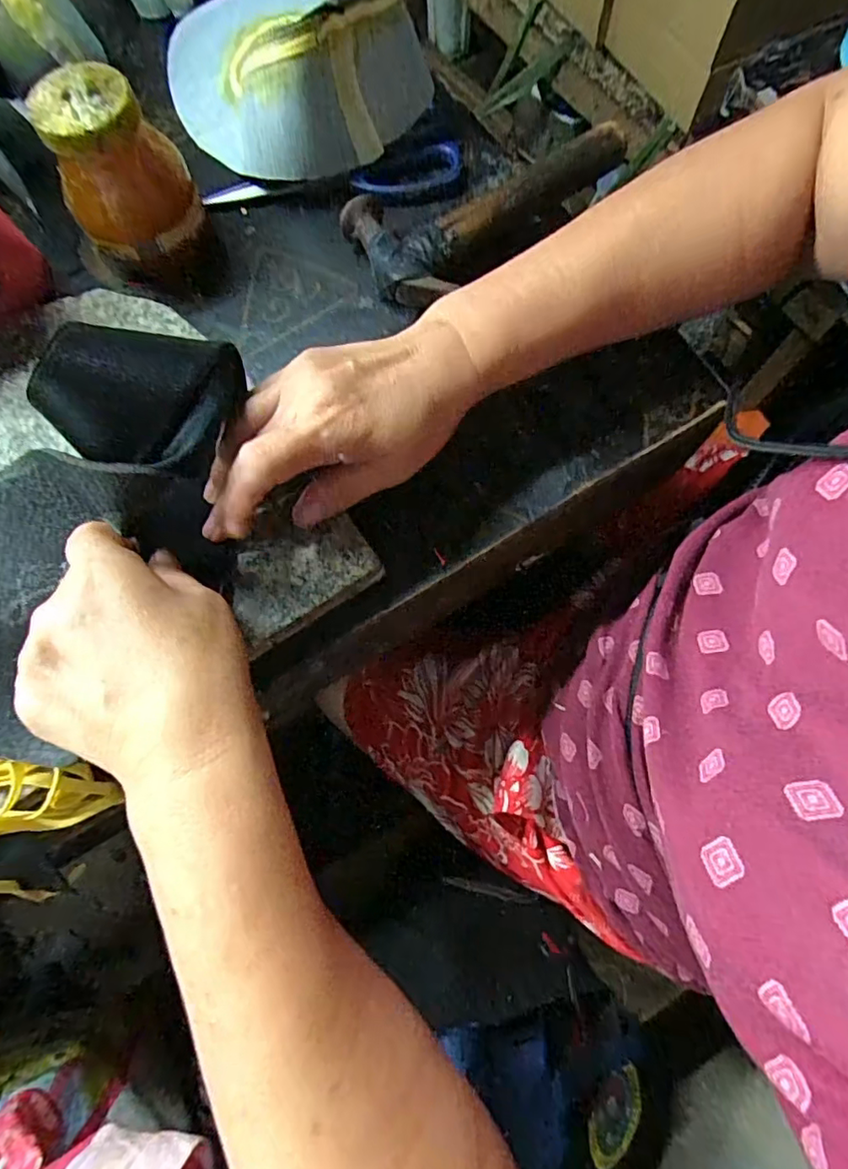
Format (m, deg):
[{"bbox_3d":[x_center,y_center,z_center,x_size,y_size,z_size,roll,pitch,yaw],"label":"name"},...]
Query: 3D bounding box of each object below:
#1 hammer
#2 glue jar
[{"bbox_3d":[0.039,-0.251,0.366,0.180,0.035,0.086,-36,75,-9],"label":"hammer"},{"bbox_3d":[-0.180,-0.246,0.344,0.069,0.096,0.058,-12,73,-2],"label":"glue jar"}]

